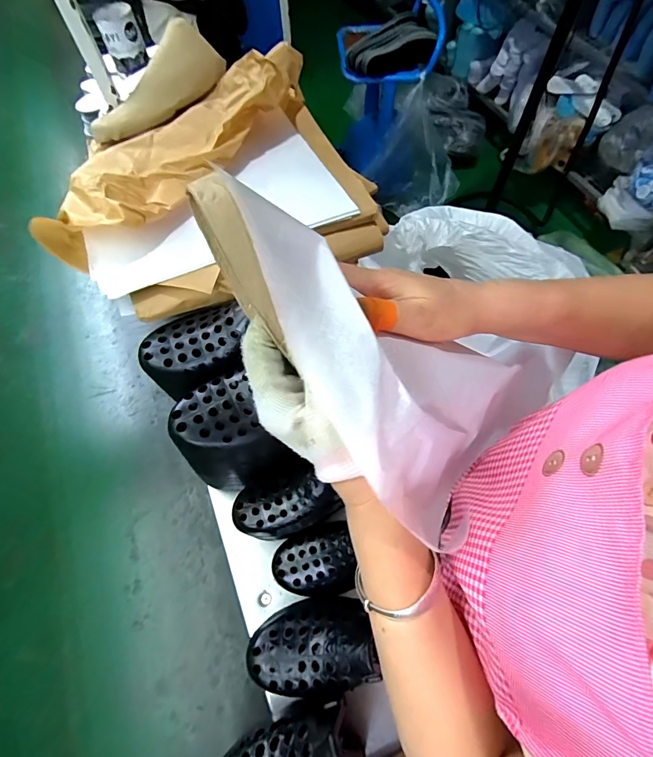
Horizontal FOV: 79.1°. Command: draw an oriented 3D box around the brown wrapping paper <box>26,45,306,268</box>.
[{"bbox_3d":[-0.212,-0.317,0.511,0.187,0.067,0.403,31,68,16],"label":"brown wrapping paper"}]

